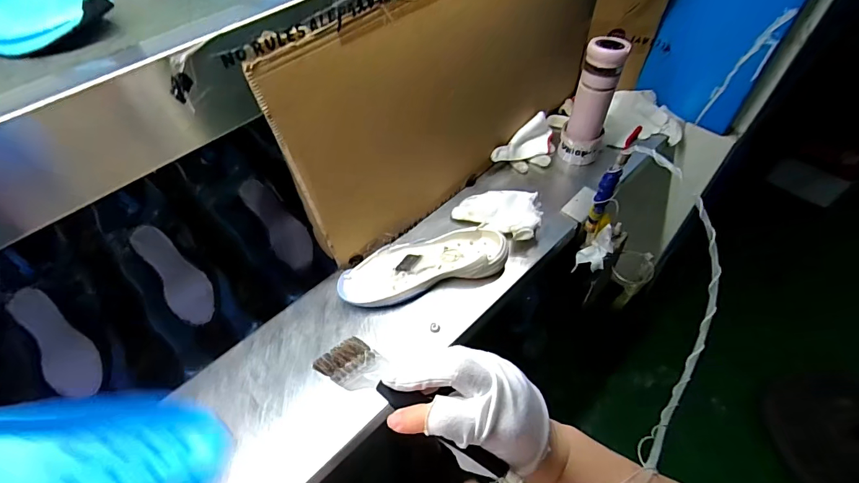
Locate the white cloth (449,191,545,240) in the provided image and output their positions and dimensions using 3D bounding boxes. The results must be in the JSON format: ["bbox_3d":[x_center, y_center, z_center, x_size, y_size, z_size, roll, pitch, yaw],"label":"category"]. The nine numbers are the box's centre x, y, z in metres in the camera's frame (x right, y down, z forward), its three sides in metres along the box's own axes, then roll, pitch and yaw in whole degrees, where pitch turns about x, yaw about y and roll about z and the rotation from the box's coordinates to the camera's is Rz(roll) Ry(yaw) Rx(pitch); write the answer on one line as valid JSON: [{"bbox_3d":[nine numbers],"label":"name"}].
[{"bbox_3d":[0.128,-0.060,0.765,0.157,0.047,0.112,18,54,16],"label":"white cloth"}]

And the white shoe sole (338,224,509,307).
[{"bbox_3d":[-0.011,0.039,0.697,0.283,0.048,0.108,-12,52,-7],"label":"white shoe sole"}]

